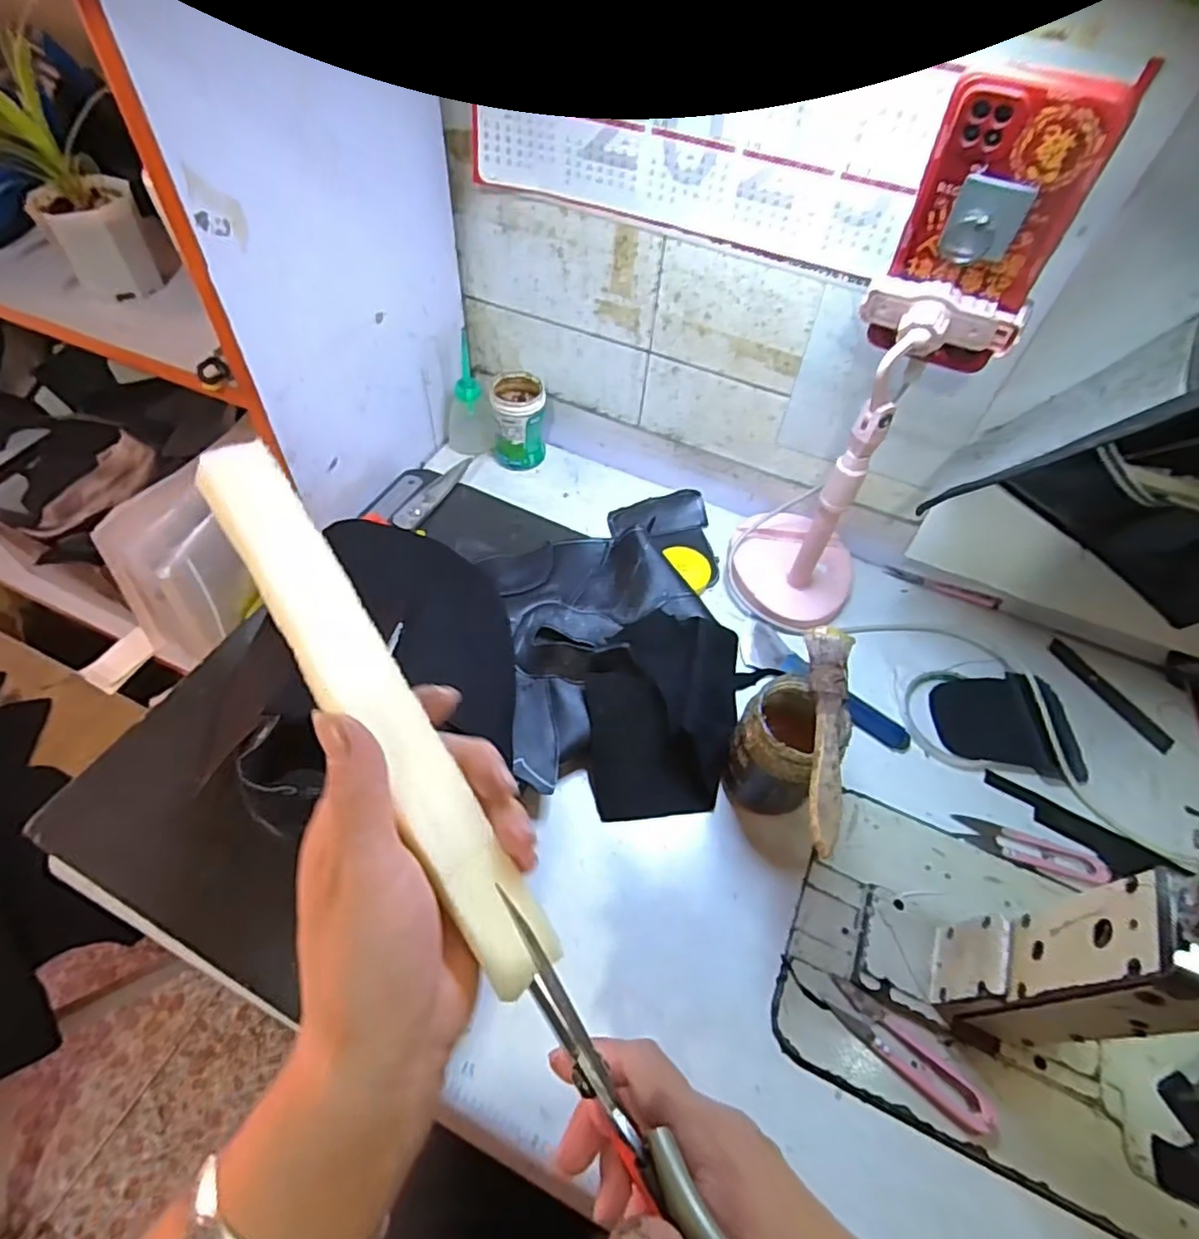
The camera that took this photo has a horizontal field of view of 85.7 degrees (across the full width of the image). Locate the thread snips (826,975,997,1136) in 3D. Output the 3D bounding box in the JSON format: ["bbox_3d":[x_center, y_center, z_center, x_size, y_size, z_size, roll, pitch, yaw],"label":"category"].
[{"bbox_3d":[0.176,0.248,0.369,0.095,0.009,0.023,36,58,21],"label":"thread snips"}]

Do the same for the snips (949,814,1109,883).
[{"bbox_3d":[0.300,0.159,0.450,0.093,0.006,0.021,16,53,7],"label":"snips"}]

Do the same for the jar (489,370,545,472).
[{"bbox_3d":[-0.078,-0.191,0.633,0.050,0.077,0.052,2,53,-3],"label":"jar"}]

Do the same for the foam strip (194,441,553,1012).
[{"bbox_3d":[-0.082,0.029,0.233,0.029,0.005,0.217,-28,82,-34],"label":"foam strip"}]

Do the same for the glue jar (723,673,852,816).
[{"bbox_3d":[0.123,0.088,0.435,0.061,0.102,0.061,2,53,-3],"label":"glue jar"}]

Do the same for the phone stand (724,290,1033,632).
[{"bbox_3d":[0.183,-0.119,0.488,0.116,0.259,0.124,16,53,7],"label":"phone stand"}]

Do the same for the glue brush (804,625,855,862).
[{"bbox_3d":[0.138,0.066,0.383,0.026,0.013,0.144,10,53,3],"label":"glue brush"}]

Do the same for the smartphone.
[{"bbox_3d":[0.208,-0.205,0.359,0.078,0.160,0.010,25,74,15],"label":"smartphone"}]

